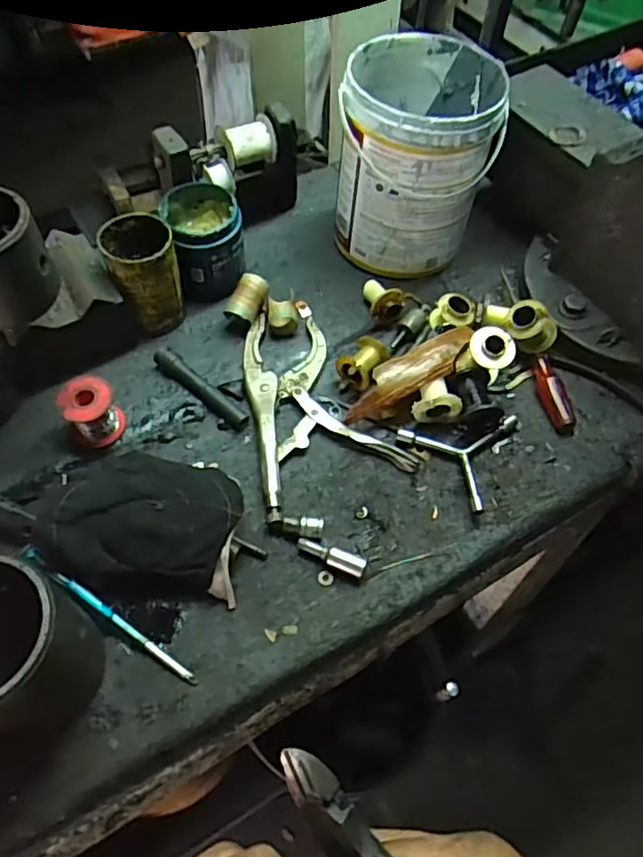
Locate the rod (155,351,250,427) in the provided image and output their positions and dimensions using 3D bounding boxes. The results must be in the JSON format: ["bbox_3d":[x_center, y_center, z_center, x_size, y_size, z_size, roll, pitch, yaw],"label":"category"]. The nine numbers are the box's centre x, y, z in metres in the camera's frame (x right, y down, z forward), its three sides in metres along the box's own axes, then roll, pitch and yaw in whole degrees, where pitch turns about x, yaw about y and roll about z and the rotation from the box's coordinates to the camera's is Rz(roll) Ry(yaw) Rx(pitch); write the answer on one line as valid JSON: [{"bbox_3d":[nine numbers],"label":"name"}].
[{"bbox_3d":[-0.131,-0.044,0.664,0.126,0.022,0.019,35,64,19],"label":"rod"}]

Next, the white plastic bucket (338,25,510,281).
[{"bbox_3d":[0.111,-0.316,0.717,0.165,0.191,0.174,0,58,-1],"label":"white plastic bucket"}]

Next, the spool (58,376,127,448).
[{"bbox_3d":[-0.235,-0.017,0.627,0.052,0.059,0.047,-27,63,-17],"label":"spool"}]

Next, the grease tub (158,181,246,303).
[{"bbox_3d":[-0.134,-0.221,0.716,0.087,0.091,0.107,-17,60,-11],"label":"grease tub"}]

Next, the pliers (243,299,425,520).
[{"bbox_3d":[-0.024,-0.031,0.668,0.154,0.019,0.240,-20,61,-13],"label":"pliers"}]

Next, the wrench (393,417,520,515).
[{"bbox_3d":[0.155,0.015,0.639,0.111,0.015,0.116,-37,66,-21],"label":"wrench"}]

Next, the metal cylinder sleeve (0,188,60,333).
[{"bbox_3d":[-0.281,-0.144,0.507,0.094,0.090,0.087,0,58,-1],"label":"metal cylinder sleeve"}]

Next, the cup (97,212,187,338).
[{"bbox_3d":[-0.195,-0.172,0.680,0.074,0.109,0.080,-24,62,-15],"label":"cup"}]

